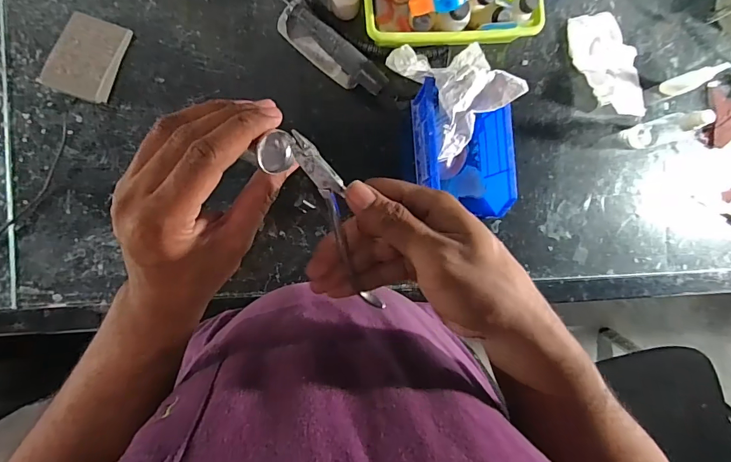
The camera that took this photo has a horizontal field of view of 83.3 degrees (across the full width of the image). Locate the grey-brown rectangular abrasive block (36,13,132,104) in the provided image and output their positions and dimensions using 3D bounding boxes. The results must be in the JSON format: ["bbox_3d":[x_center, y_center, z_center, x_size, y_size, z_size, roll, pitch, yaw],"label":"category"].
[{"bbox_3d":[-0.343,-0.211,0.506,0.072,0.025,0.100,16,80,-2],"label":"grey-brown rectangular abrasive block"}]

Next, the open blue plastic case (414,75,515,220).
[{"bbox_3d":[0.120,-0.096,0.521,0.097,0.091,0.160,-7,90,-5],"label":"open blue plastic case"}]

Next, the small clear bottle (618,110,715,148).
[{"bbox_3d":[0.391,-0.133,0.533,0.035,0.113,0.035,-15,91,-5],"label":"small clear bottle"}]

